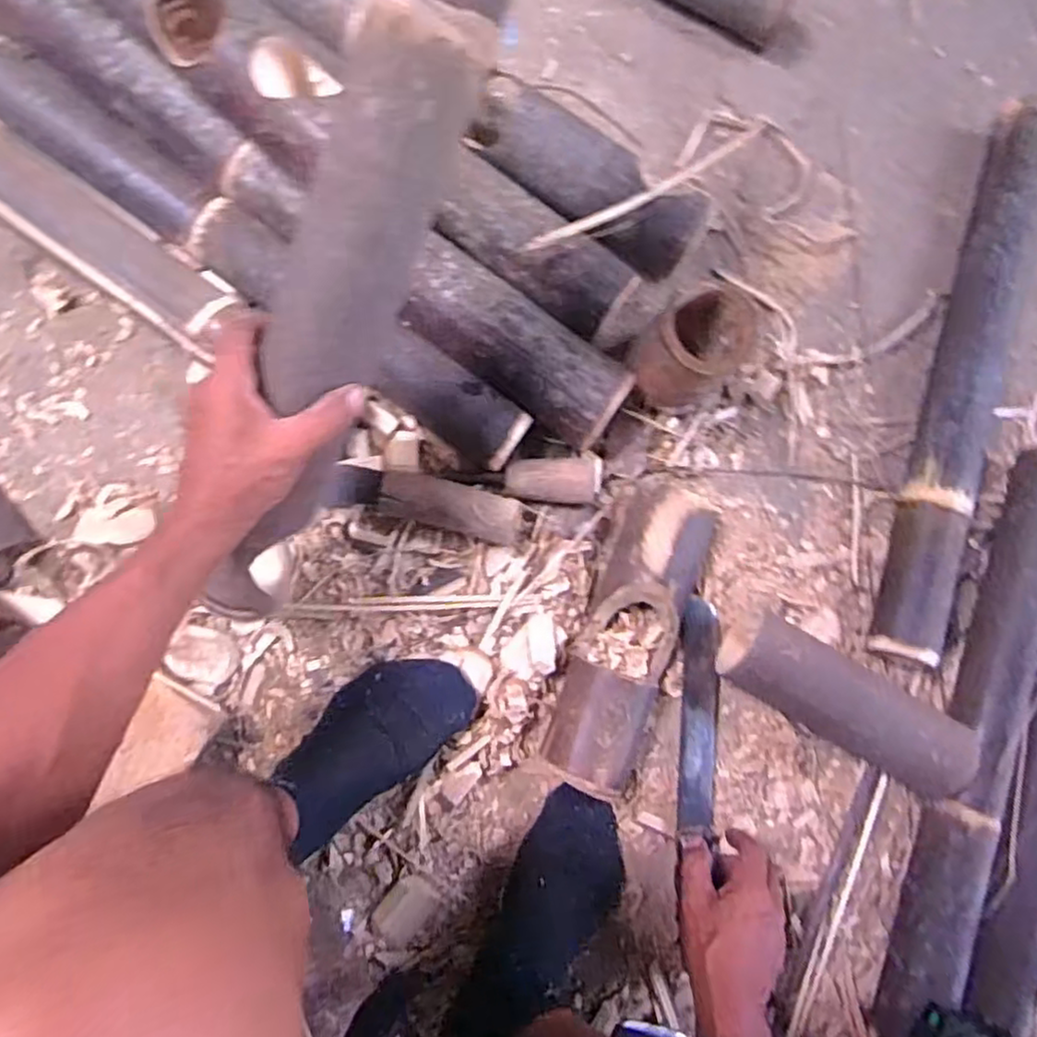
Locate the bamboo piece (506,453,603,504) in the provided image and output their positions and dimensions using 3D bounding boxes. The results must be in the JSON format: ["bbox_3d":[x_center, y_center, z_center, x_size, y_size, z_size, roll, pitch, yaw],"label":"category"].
[{"bbox_3d":[0.037,-0.035,0.650,0.093,0.047,0.046,-8,84,-7],"label":"bamboo piece"}]

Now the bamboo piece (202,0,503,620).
[{"bbox_3d":[-0.087,-0.197,0.424,0.076,0.064,0.619,25,113,-3],"label":"bamboo piece"}]

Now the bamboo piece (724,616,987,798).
[{"bbox_3d":[0.295,0.166,0.628,0.224,0.089,0.074,30,81,-2],"label":"bamboo piece"}]

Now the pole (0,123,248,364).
[{"bbox_3d":[-0.431,-0.288,0.628,0.427,0.062,0.075,36,81,-1],"label":"pole"}]

